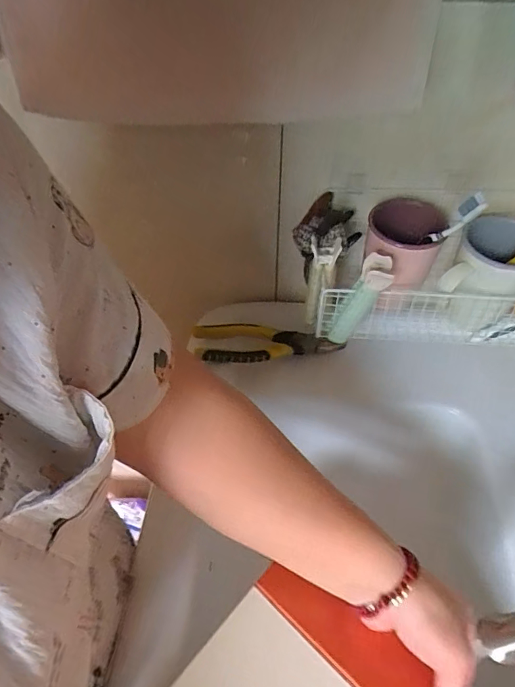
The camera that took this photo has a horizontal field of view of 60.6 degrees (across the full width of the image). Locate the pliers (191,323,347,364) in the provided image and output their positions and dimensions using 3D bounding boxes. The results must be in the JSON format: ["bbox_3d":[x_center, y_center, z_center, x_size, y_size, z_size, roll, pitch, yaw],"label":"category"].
[{"bbox_3d":[0.013,0.005,0.558,0.185,0.031,0.059,1,48,0],"label":"pliers"}]

